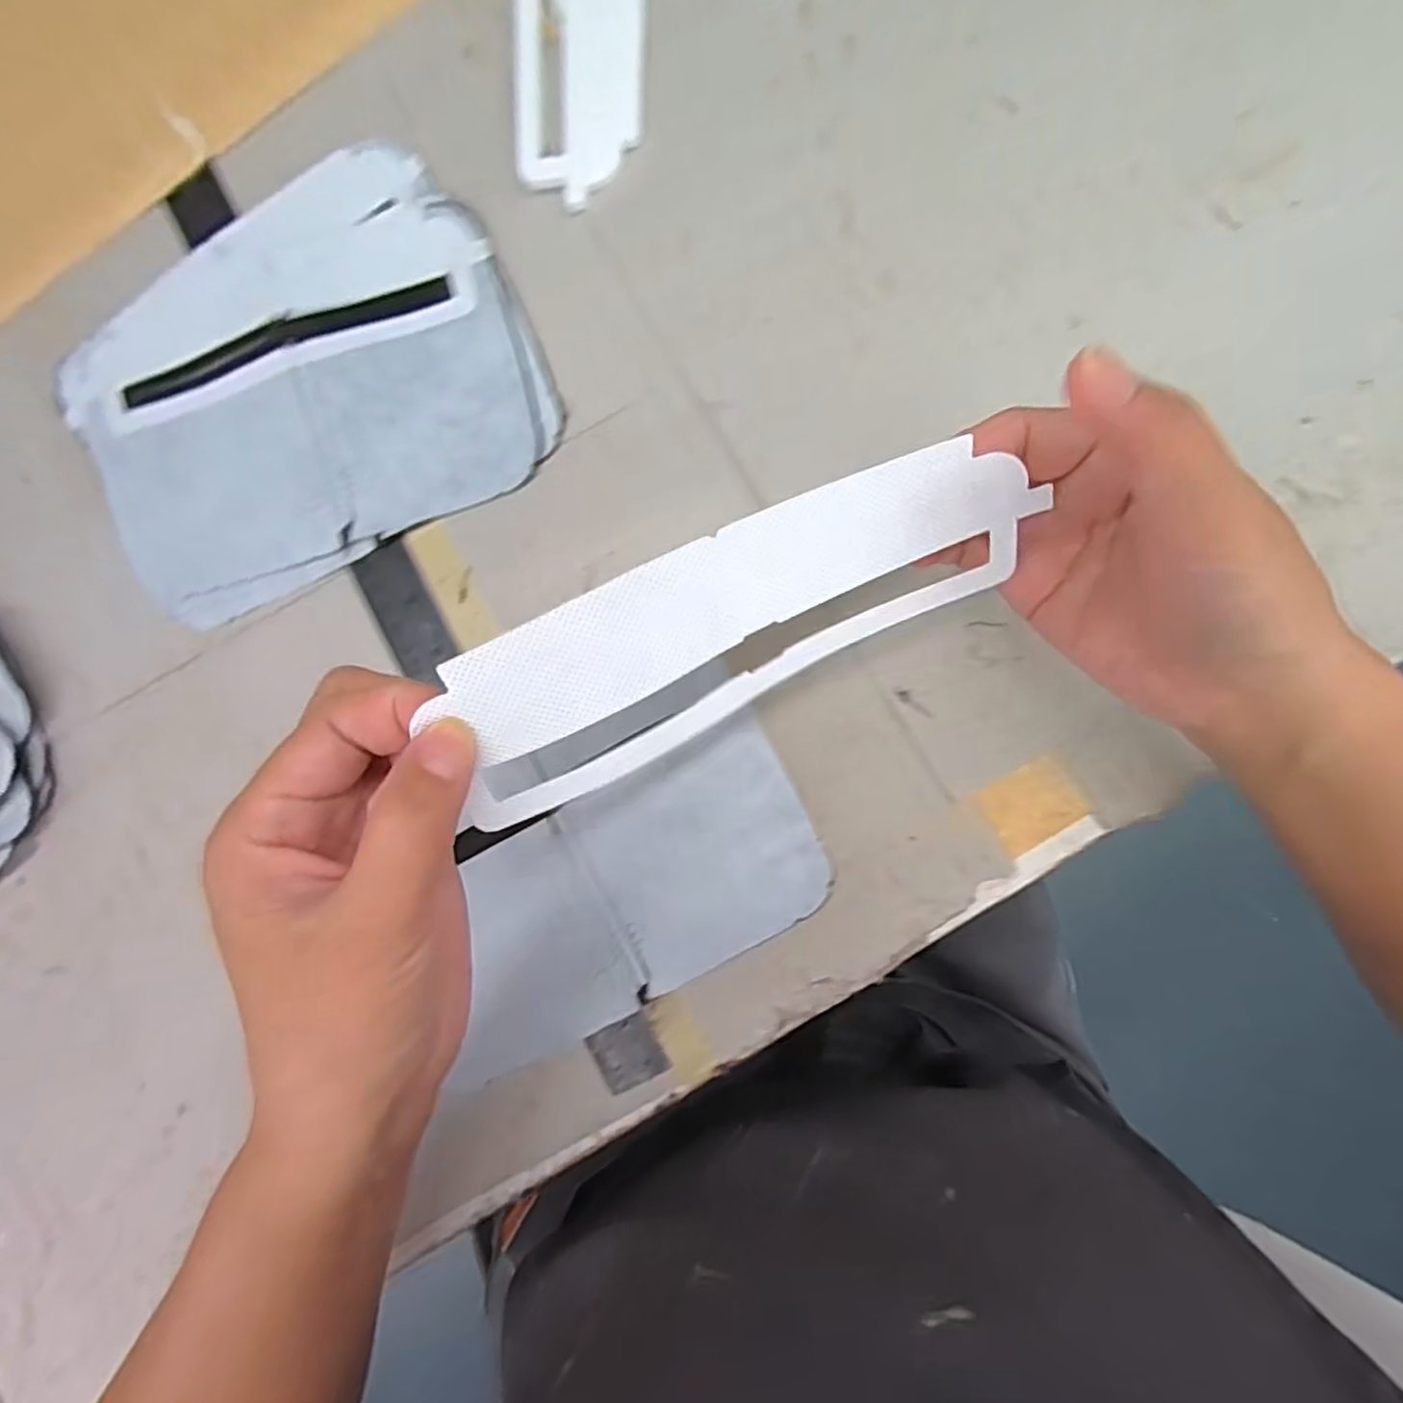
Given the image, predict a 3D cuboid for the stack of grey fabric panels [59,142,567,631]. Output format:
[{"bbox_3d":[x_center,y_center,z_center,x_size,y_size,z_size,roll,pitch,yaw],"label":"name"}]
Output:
[{"bbox_3d":[-0.177,-0.142,0.315,0.199,0.010,0.162,-24,88,5],"label":"stack of grey fabric panels"}]

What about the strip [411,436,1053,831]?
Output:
[{"bbox_3d":[0.012,-0.023,0.201,0.171,0.010,0.051,-26,119,-9],"label":"strip"}]

